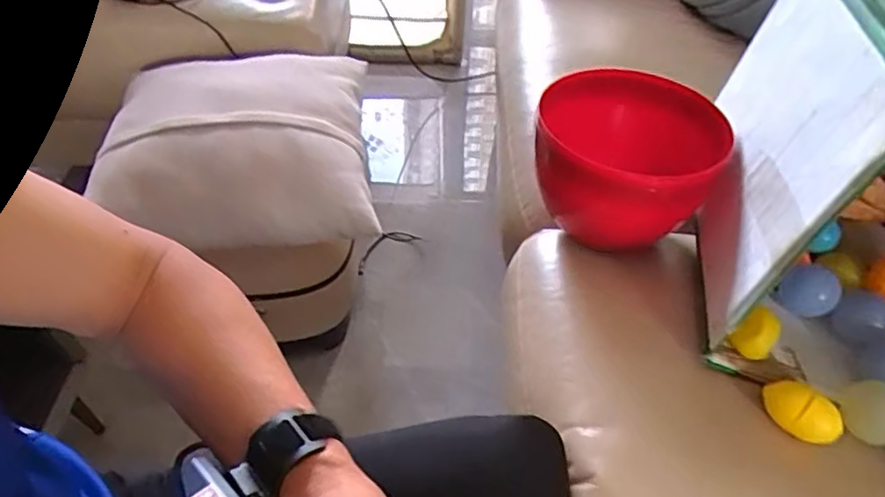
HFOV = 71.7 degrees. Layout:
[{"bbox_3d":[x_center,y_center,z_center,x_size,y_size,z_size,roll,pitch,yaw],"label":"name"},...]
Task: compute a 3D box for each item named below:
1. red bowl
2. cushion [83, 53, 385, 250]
[{"bbox_3d":[0.206,-0.101,0.688,0.189,0.132,0.206,1,48,-1],"label":"red bowl"},{"bbox_3d":[-0.288,-0.172,0.915,0.333,0.110,0.362,-6,48,-7],"label":"cushion"}]

